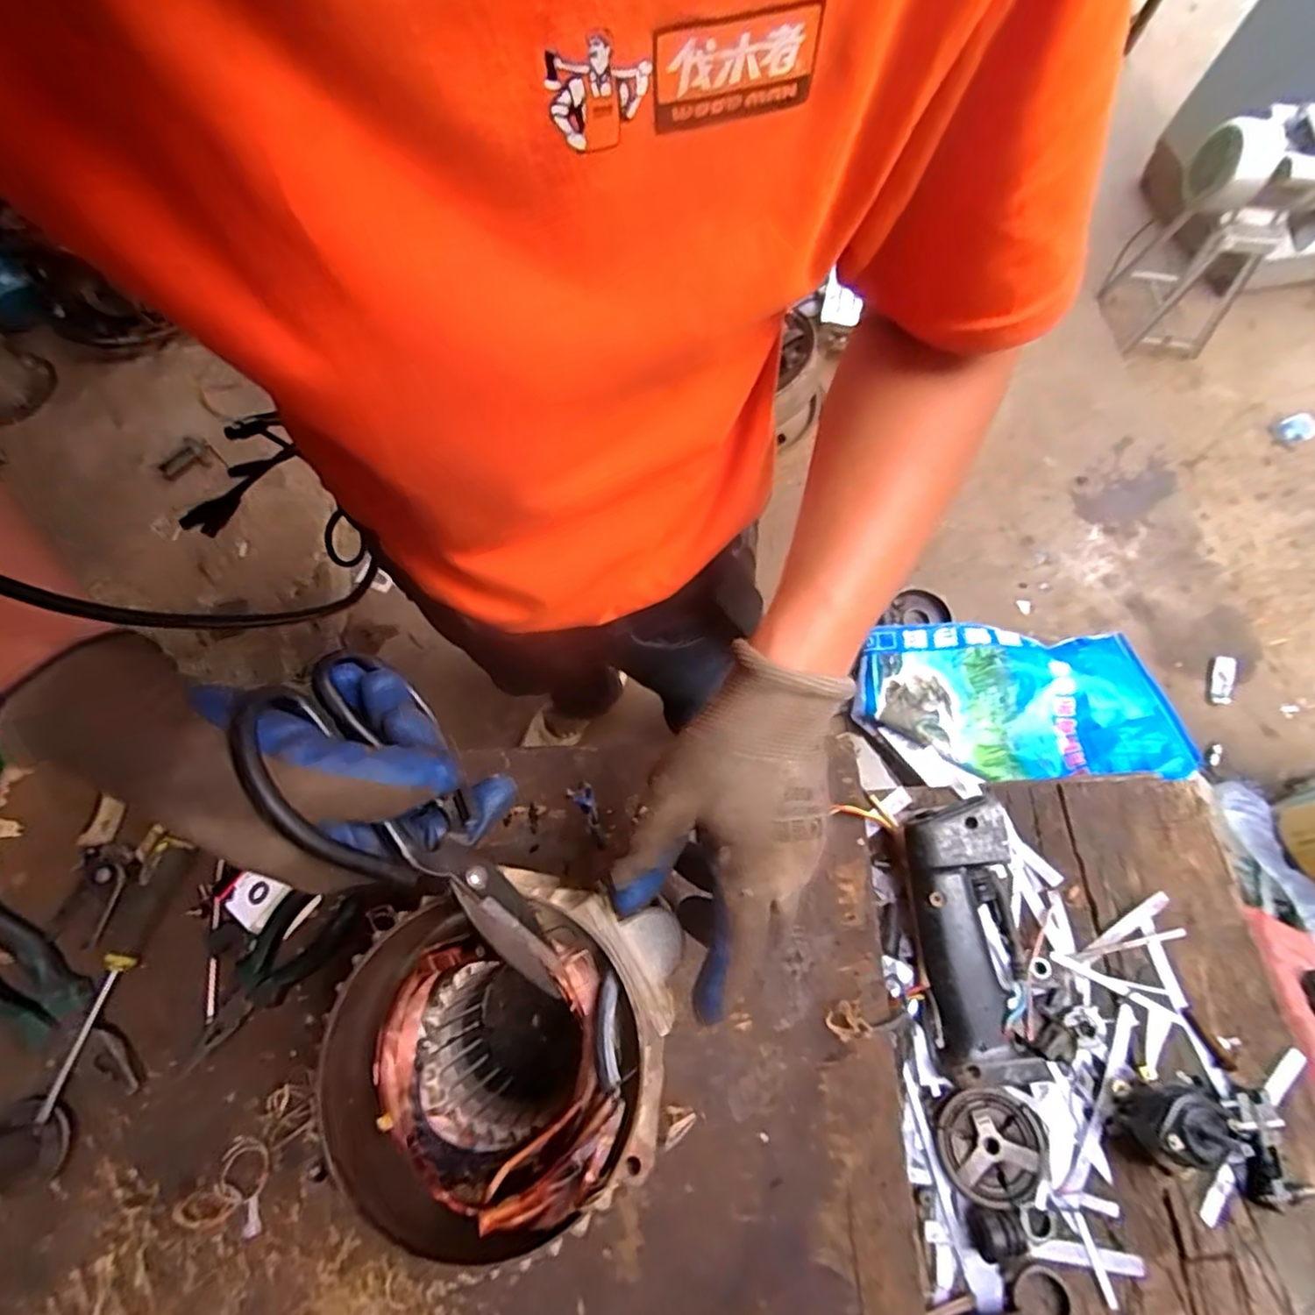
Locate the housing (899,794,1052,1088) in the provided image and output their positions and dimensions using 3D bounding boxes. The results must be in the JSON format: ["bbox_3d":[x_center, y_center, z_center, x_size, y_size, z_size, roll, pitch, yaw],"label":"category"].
[{"bbox_3d":[0.213,0.190,0.447,0.066,0.036,0.176,-4,70,2],"label":"housing"}]

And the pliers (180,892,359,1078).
[{"bbox_3d":[-0.279,0.218,0.461,0.146,0.019,0.056,-41,73,-10],"label":"pliers"}]

